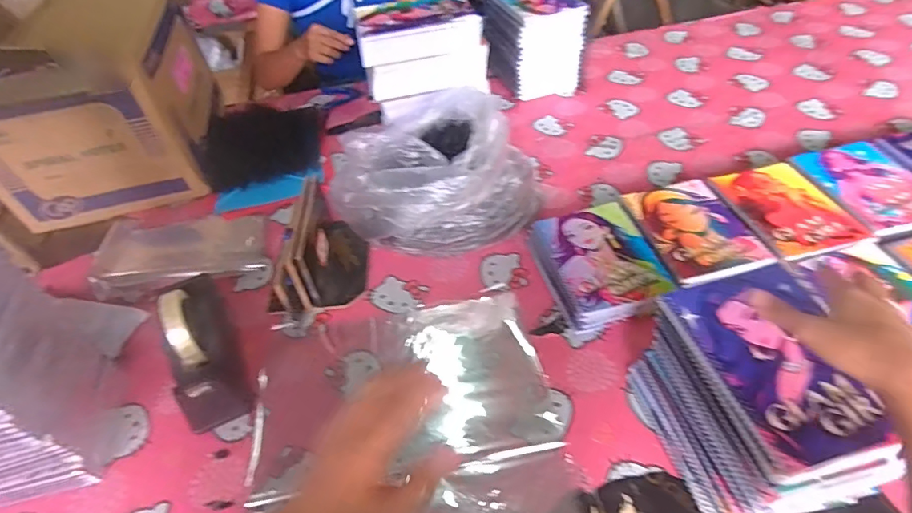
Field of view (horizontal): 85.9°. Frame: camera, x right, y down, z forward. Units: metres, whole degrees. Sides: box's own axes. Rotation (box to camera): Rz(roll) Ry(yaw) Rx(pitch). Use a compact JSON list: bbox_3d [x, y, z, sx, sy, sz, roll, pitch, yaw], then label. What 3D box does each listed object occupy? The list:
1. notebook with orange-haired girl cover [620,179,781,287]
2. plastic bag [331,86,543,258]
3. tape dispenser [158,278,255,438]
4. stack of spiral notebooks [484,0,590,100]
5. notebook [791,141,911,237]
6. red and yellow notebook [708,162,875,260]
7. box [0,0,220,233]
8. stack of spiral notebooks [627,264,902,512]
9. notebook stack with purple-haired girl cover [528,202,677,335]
[{"bbox_3d":[0.373,-0.046,0.770,0.148,0.013,0.210,-12,46,-5],"label":"notebook with orange-haired girl cover"},{"bbox_3d":[-0.025,-0.122,0.795,0.279,0.217,0.269,14,49,19],"label":"plastic bag"},{"bbox_3d":[-0.342,0.114,0.658,0.075,0.126,0.201,-23,48,-16],"label":"tape dispenser"},{"bbox_3d":[0.183,-0.501,1.139,0.171,0.186,0.210,-17,46,-10],"label":"stack of spiral notebooks"},{"bbox_3d":[0.687,-0.120,0.802,0.167,0.010,0.206,-11,46,-4],"label":"notebook"},{"bbox_3d":[0.528,-0.081,0.782,0.151,0.007,0.204,-11,46,-4],"label":"red and yellow notebook"},{"bbox_3d":[-0.720,-0.316,0.954,0.395,0.320,0.438,-17,48,-11],"label":"box"},{"bbox_3d":[0.318,0.150,0.527,0.155,0.167,0.198,-13,46,-6],"label":"stack of spiral notebooks"},{"bbox_3d":[0.218,0.012,0.755,0.164,0.048,0.206,-14,46,-7],"label":"notebook stack with purple-haired girl cover"}]

